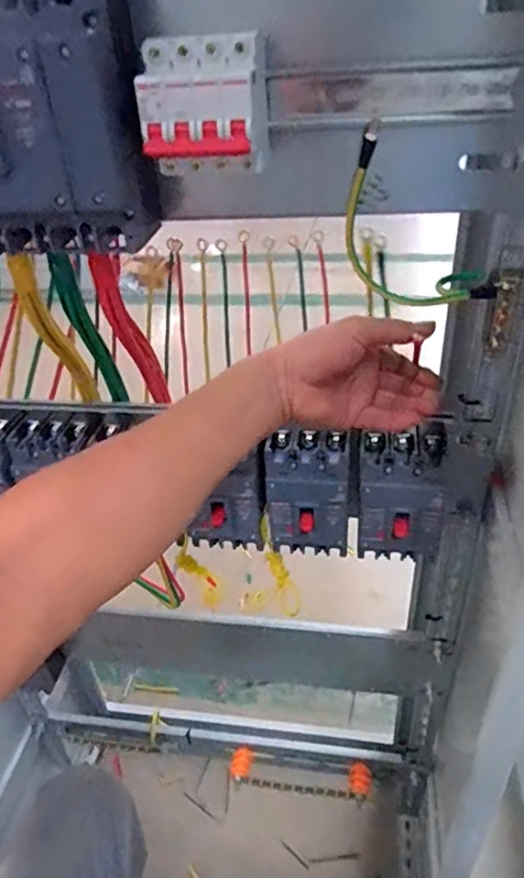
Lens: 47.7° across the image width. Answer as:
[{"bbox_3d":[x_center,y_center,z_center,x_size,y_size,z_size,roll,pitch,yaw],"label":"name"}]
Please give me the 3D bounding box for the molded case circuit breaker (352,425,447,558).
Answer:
[{"bbox_3d":[0.125,0.051,0.548,0.079,0.115,0.063,2,37,8],"label":"molded case circuit breaker"}]

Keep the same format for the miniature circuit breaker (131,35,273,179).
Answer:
[{"bbox_3d":[-0.036,-0.213,0.378,0.074,0.068,0.066,2,37,8],"label":"miniature circuit breaker"}]

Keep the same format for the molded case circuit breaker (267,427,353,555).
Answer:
[{"bbox_3d":[0.045,0.053,0.561,0.077,0.108,0.057,-1,36,4],"label":"molded case circuit breaker"}]

